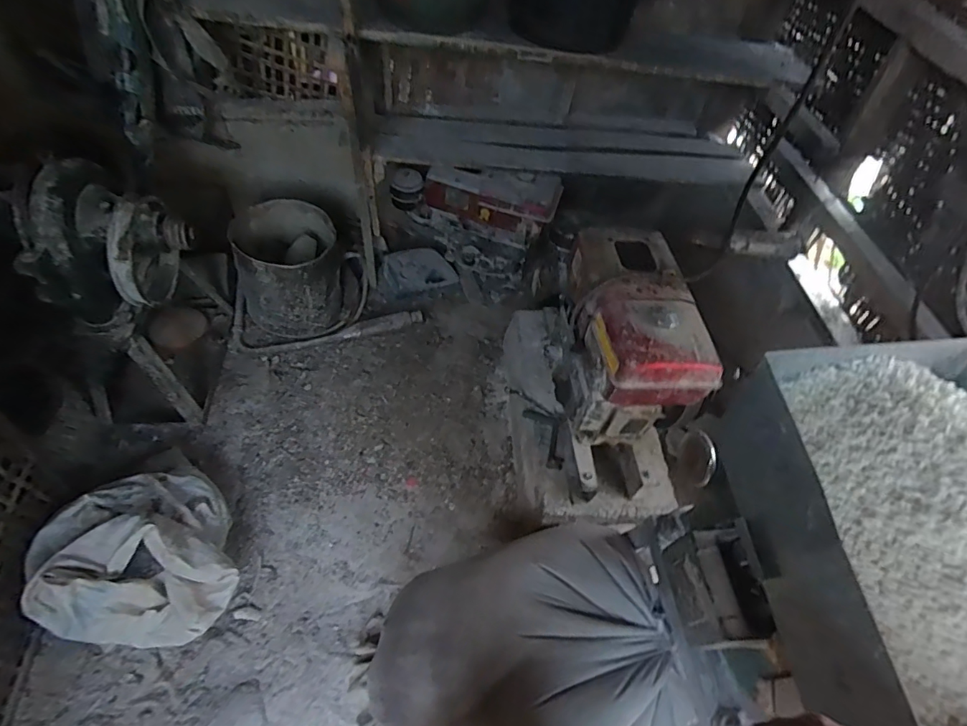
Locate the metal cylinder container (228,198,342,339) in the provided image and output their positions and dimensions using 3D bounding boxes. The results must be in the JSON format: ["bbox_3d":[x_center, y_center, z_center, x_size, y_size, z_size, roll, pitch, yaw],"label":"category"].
[{"bbox_3d":[-0.668,-0.313,1.749,0.359,0.359,0.288,-19,57,-18],"label":"metal cylinder container"}]

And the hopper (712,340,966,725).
[{"bbox_3d":[0.336,0.120,0.370,0.235,0.110,0.273,-5,54,-9],"label":"hopper"}]

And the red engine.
[{"bbox_3d":[0.333,-0.065,1.238,0.256,0.370,0.433,-2,54,-7],"label":"red engine"}]

